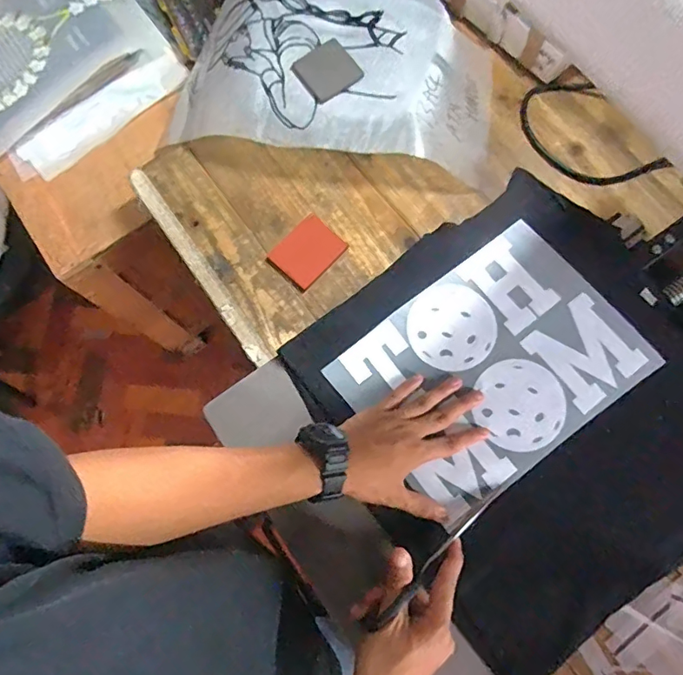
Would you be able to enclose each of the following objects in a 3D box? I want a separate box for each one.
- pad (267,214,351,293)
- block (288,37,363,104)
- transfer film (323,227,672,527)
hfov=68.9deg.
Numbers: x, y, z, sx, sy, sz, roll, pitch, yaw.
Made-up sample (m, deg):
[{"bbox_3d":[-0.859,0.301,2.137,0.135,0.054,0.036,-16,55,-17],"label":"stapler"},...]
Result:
[{"bbox_3d":[-0.048,-0.120,0.705,0.075,0.014,0.093,43,81,10],"label":"pad"},{"bbox_3d":[-0.020,-0.381,0.715,0.078,0.009,0.077,-35,79,-7],"label":"block"},{"bbox_3d":[0.160,0.029,0.535,0.284,0.006,0.212,-37,77,-7],"label":"transfer film"}]

